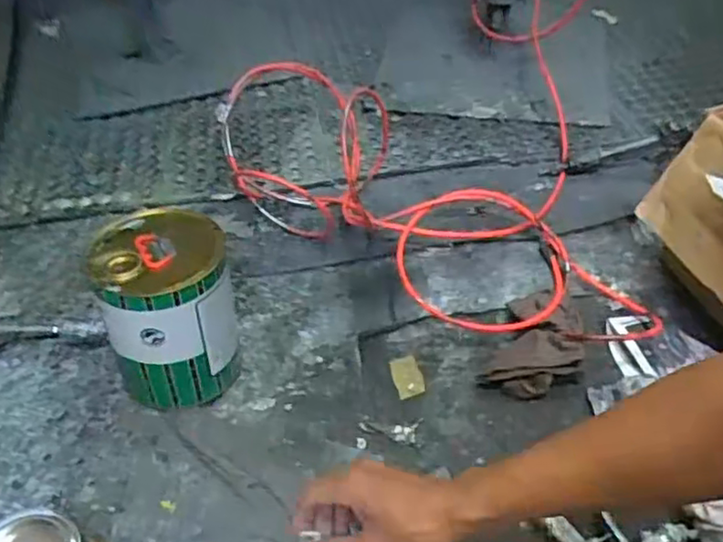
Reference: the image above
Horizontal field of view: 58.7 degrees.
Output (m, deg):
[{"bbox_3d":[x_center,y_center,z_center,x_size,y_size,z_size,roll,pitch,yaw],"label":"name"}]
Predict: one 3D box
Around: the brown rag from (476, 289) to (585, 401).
[{"bbox_3d":[0.243,0.086,0.861,0.115,0.051,0.181,17,49,20],"label":"brown rag"}]

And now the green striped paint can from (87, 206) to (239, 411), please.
[{"bbox_3d":[-0.249,0.054,0.834,0.150,0.208,0.156,-2,45,2],"label":"green striped paint can"}]

